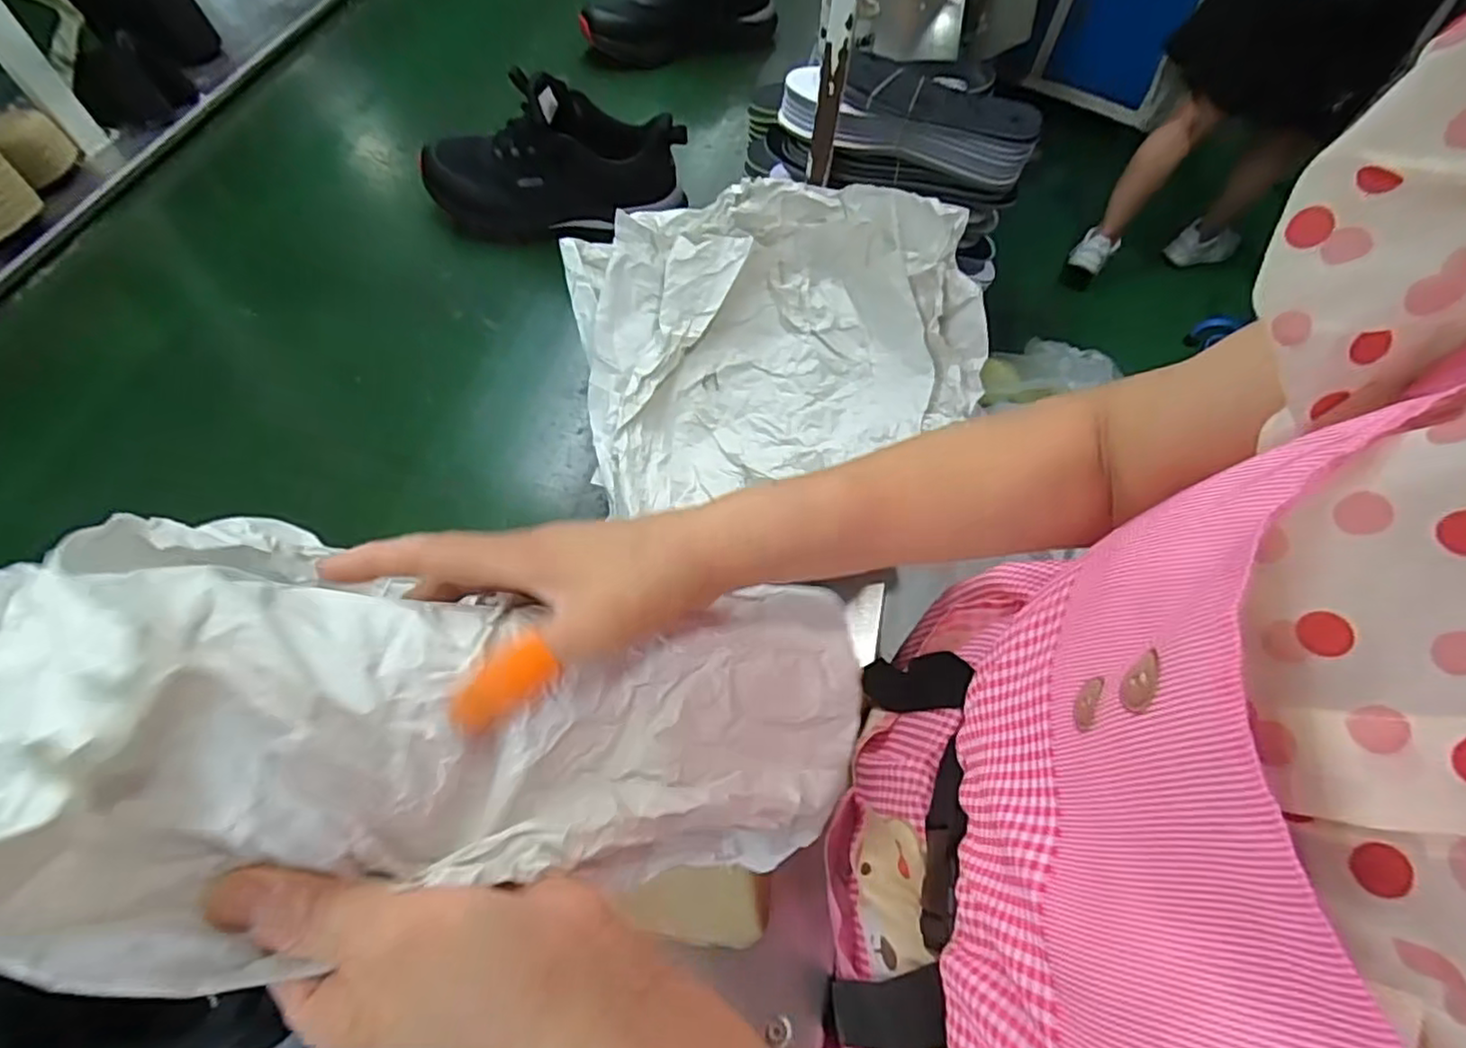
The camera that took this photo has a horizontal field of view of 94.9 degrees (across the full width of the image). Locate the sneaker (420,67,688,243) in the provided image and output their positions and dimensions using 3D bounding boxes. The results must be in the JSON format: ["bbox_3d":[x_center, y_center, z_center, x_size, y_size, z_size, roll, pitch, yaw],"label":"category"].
[{"bbox_3d":[-0.226,-0.435,0.810,0.317,0.155,0.095,0,59,10],"label":"sneaker"}]

